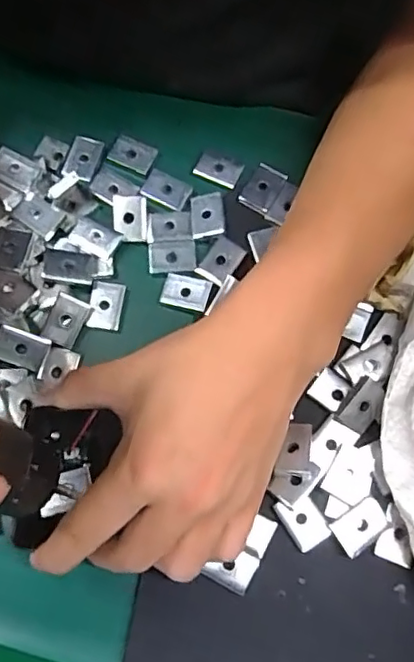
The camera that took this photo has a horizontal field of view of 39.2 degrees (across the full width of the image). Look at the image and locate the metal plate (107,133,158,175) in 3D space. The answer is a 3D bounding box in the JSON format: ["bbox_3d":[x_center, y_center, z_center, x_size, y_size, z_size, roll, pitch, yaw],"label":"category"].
[{"bbox_3d":[-0.047,-0.112,0.367,0.028,0.004,0.019,26,73,6],"label":"metal plate"}]

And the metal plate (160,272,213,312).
[{"bbox_3d":[-0.013,-0.023,0.341,0.028,0.005,0.019,16,73,3],"label":"metal plate"}]

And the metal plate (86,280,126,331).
[{"bbox_3d":[-0.060,-0.015,0.342,0.019,0.007,0.028,8,73,0],"label":"metal plate"}]

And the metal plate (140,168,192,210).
[{"bbox_3d":[-0.026,-0.088,0.361,0.028,0.004,0.020,25,73,5],"label":"metal plate"}]

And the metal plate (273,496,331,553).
[{"bbox_3d":[0.050,0.099,0.304,0.019,0.004,0.027,-31,77,-11],"label":"metal plate"}]

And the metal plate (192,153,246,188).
[{"bbox_3d":[0.007,-0.102,0.365,0.029,0.004,0.018,23,73,5],"label":"metal plate"}]

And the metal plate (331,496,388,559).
[{"bbox_3d":[0.079,0.101,0.302,0.027,0.007,0.019,-30,76,-11],"label":"metal plate"}]

